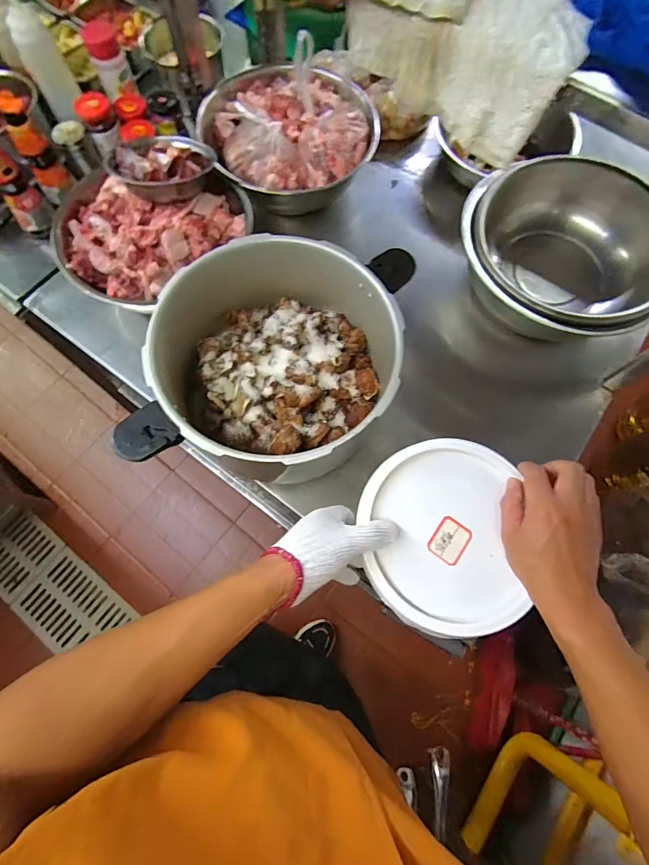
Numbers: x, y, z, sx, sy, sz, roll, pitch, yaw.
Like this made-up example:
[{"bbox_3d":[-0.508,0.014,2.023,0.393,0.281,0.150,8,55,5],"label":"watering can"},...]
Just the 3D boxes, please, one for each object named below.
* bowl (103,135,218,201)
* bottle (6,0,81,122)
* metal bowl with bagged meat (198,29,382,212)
[{"bbox_3d":[-0.281,-0.469,0.724,0.155,0.043,0.143,1,71,-2],"label":"bowl"},{"bbox_3d":[-0.533,-0.709,0.788,0.071,0.159,0.075,-15,73,-7],"label":"bottle"},{"bbox_3d":[-0.076,-0.601,0.841,0.334,0.173,0.321,1,71,-2],"label":"metal bowl with bagged meat"}]

